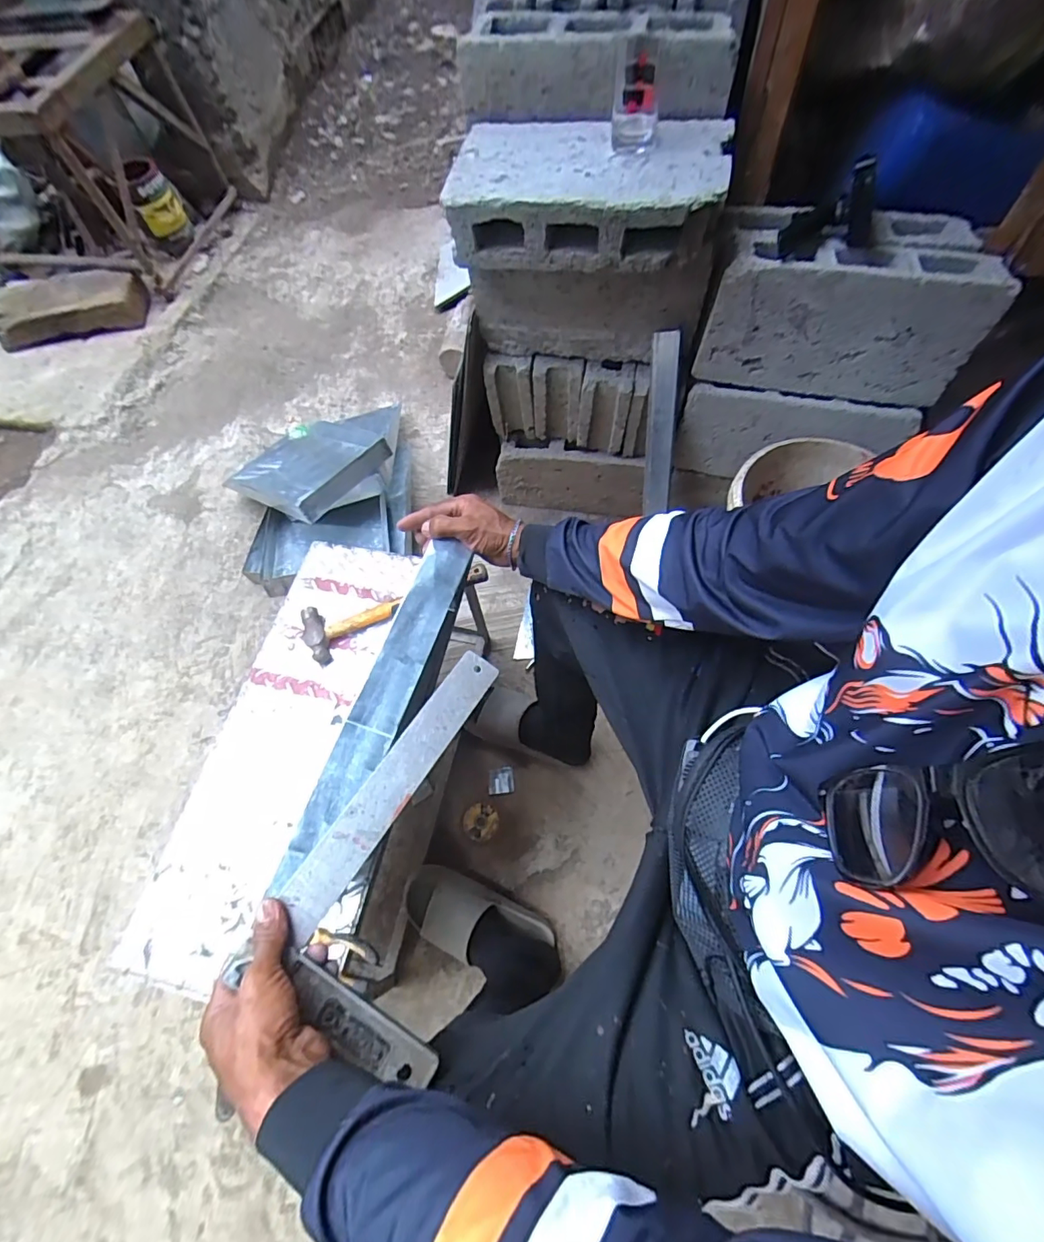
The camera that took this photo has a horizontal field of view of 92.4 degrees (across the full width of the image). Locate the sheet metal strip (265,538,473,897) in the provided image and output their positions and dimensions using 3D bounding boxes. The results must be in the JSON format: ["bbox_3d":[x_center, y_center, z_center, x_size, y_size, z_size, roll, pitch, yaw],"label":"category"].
[{"bbox_3d":[-0.137,0.071,0.514,0.047,0.009,0.374,23,65,-8],"label":"sheet metal strip"}]

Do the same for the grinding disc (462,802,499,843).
[{"bbox_3d":[-0.080,0.389,0.969,0.067,0.004,0.068,-1,64,2],"label":"grinding disc"}]

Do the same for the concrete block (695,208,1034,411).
[{"bbox_3d":[0.528,-0.542,0.850,0.395,0.192,0.203,11,64,7],"label":"concrete block"}]

